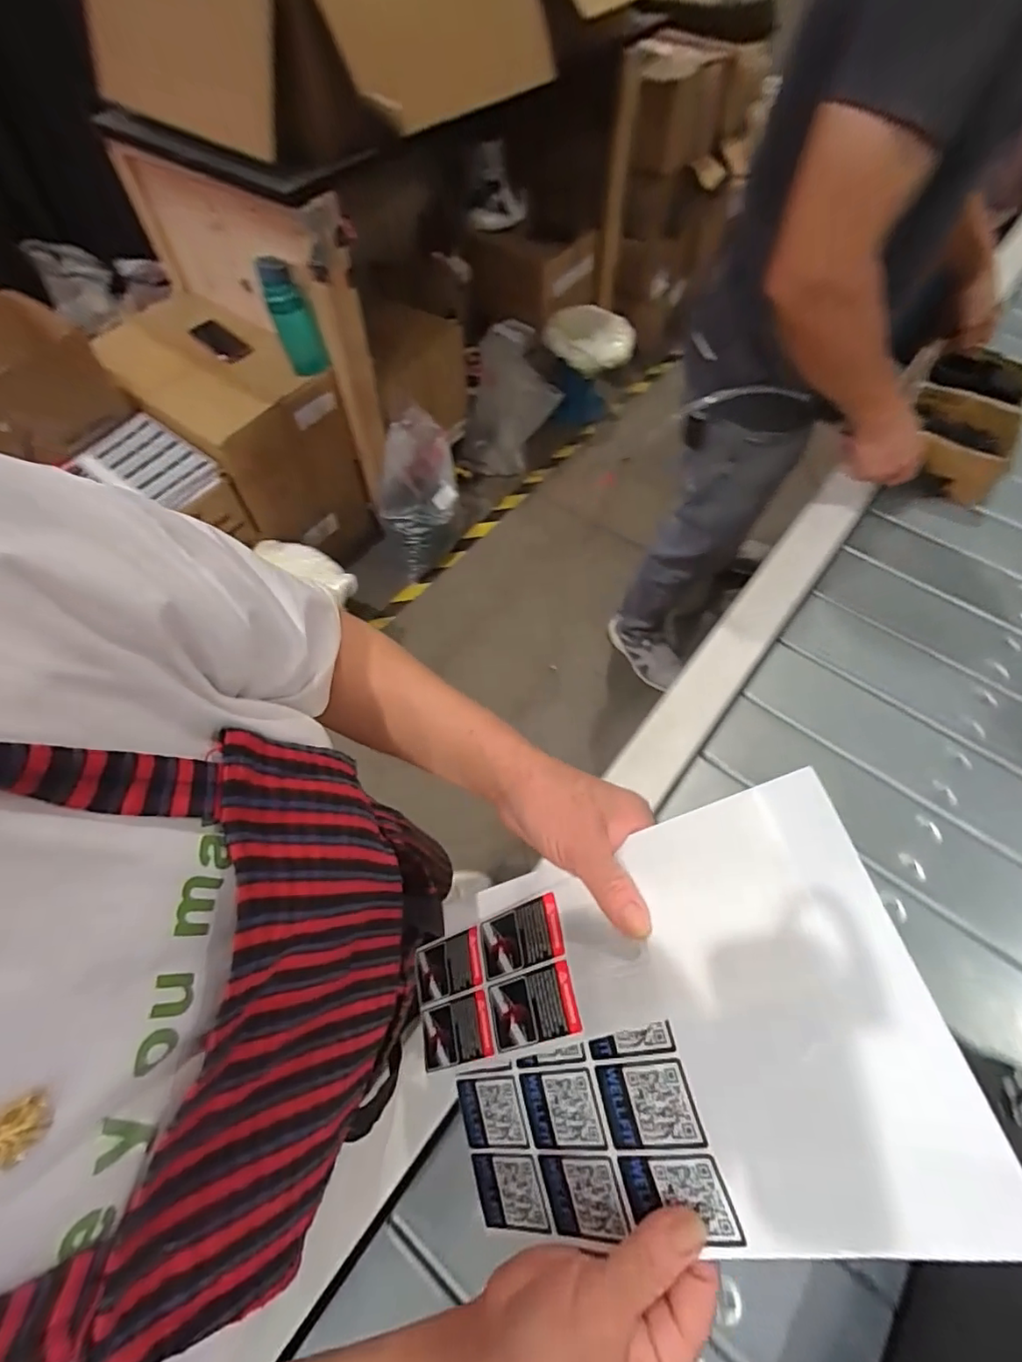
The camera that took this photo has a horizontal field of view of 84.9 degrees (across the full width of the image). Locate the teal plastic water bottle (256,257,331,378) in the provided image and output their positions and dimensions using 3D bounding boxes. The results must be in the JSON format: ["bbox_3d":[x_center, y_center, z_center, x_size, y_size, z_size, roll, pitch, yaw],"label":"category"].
[{"bbox_3d":[-0.478,-0.798,1.242,0.091,0.252,0.071,-16,62,-9],"label":"teal plastic water bottle"}]

